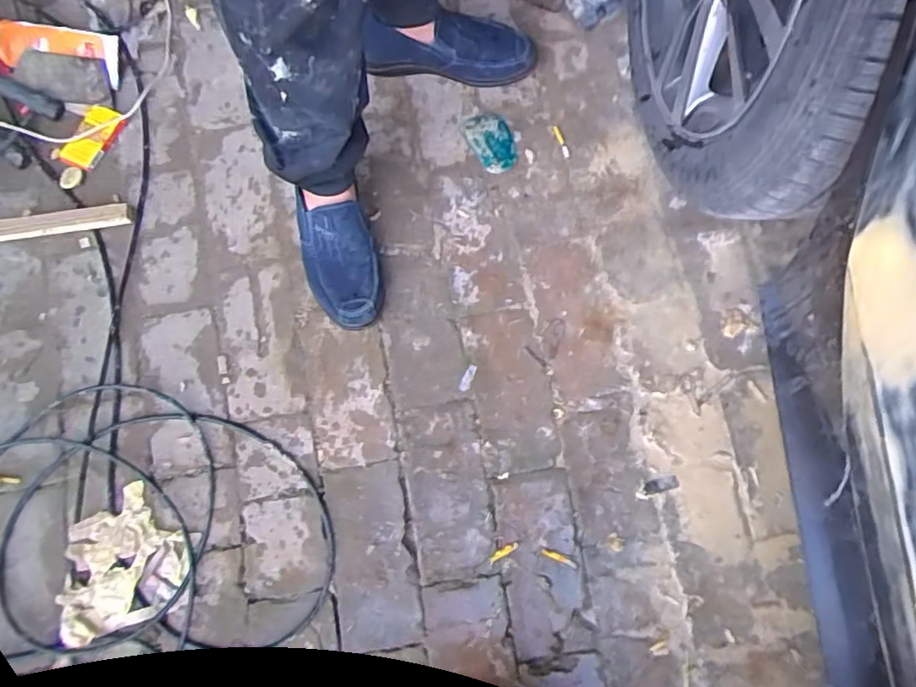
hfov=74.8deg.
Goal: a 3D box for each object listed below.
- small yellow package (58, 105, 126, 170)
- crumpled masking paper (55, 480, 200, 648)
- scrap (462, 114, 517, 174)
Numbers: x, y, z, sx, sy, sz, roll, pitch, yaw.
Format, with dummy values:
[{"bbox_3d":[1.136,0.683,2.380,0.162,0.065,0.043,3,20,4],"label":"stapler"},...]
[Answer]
[{"bbox_3d":[-0.571,-0.324,0.930,0.060,0.016,0.110,17,75,3],"label":"small yellow package"},{"bbox_3d":[-0.430,0.276,0.768,0.162,0.035,0.161,-25,76,-1],"label":"crumpled masking paper"},{"bbox_3d":[0.055,-0.317,0.942,0.066,0.012,0.104,-26,76,-1],"label":"scrap"}]

